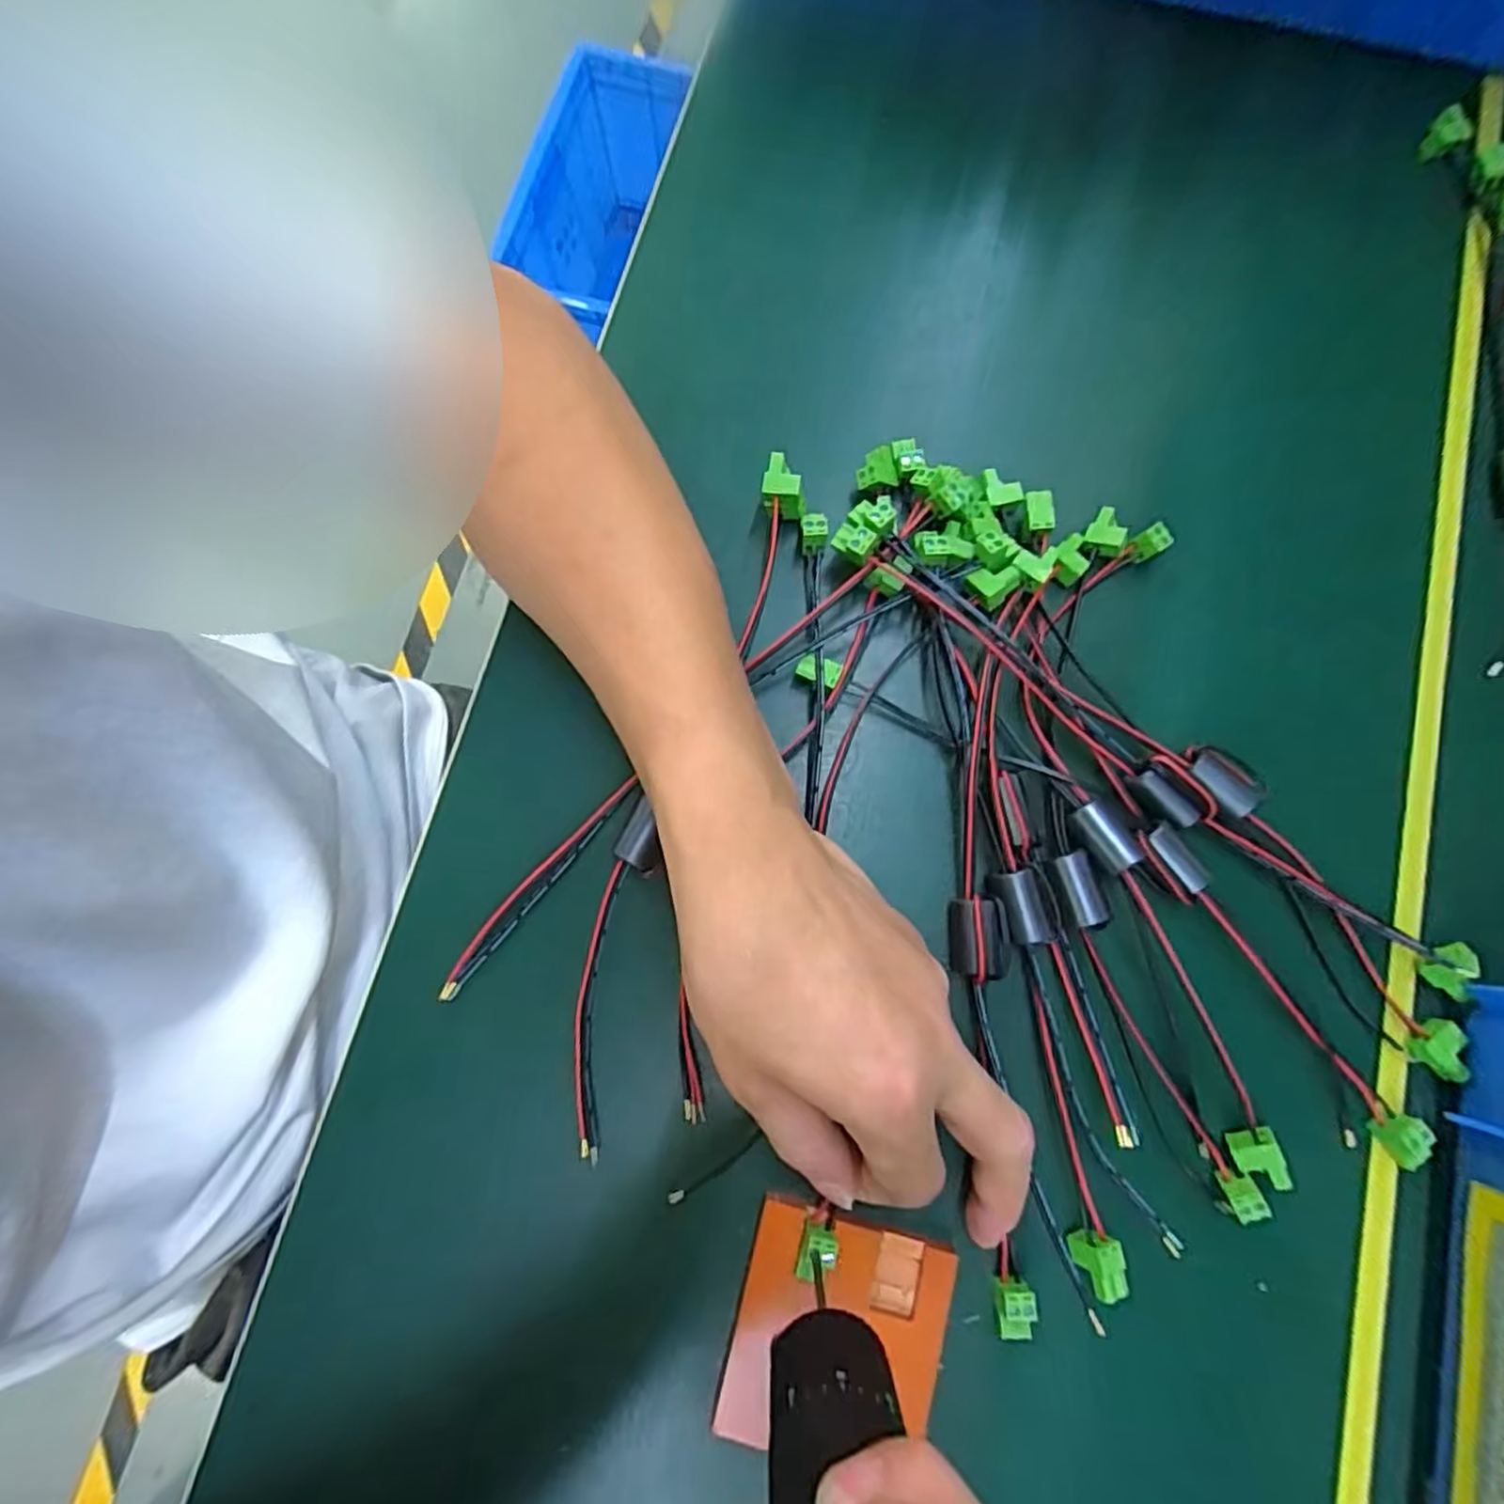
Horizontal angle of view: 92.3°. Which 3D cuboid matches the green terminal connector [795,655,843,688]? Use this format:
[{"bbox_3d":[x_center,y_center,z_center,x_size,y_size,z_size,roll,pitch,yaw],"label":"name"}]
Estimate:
[{"bbox_3d":[0.027,-0.033,0.297,0.017,0.010,0.010,23,80,5],"label":"green terminal connector"}]

